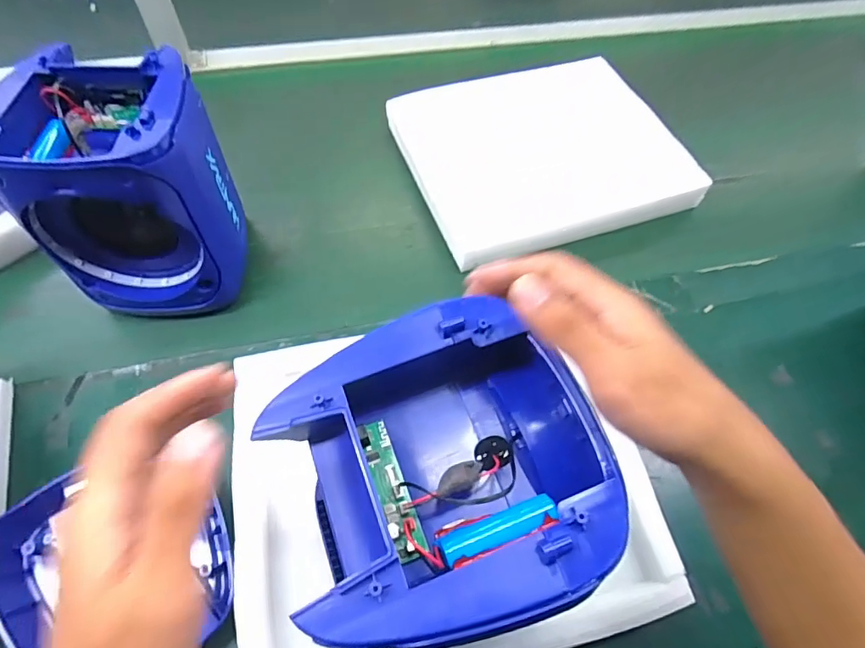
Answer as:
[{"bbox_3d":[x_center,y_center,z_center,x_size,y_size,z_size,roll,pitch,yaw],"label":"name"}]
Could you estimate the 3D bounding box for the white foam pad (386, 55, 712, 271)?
[{"bbox_3d":[0.148,-0.242,0.684,0.349,0.048,0.289,-18,60,-10],"label":"white foam pad"}]

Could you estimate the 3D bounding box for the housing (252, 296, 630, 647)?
[{"bbox_3d":[0.005,0.080,0.276,0.168,0.069,0.163,-17,63,-12],"label":"housing"}]

